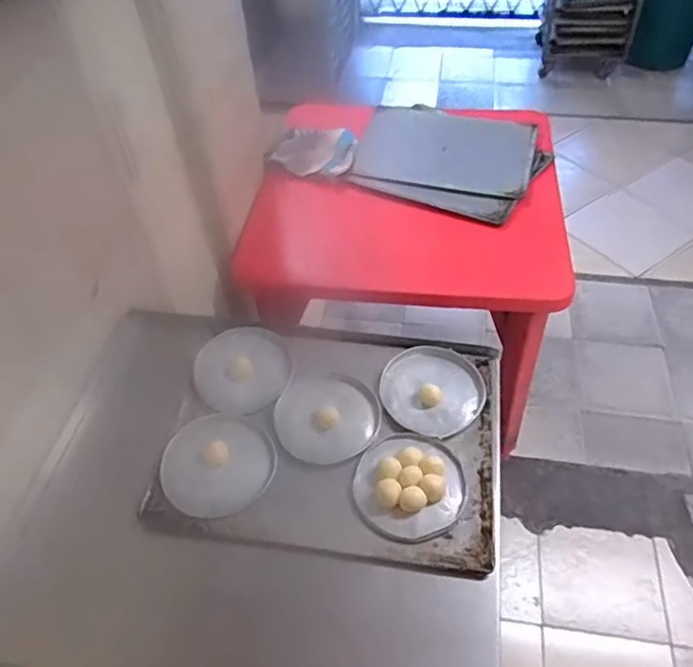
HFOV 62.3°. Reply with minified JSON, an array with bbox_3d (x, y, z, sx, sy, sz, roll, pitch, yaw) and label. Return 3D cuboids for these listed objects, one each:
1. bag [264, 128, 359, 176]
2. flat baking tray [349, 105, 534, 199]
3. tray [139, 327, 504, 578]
[{"bbox_3d":[-0.094,-0.473,1.472,0.239,0.044,0.184,13,53,15],"label":"bag"},{"bbox_3d":[0.256,-0.485,1.486,0.437,0.029,0.320,13,54,16],"label":"flat baking tray"},{"bbox_3d":[-0.012,0.131,0.798,0.438,0.032,0.328,5,51,8],"label":"tray"}]

